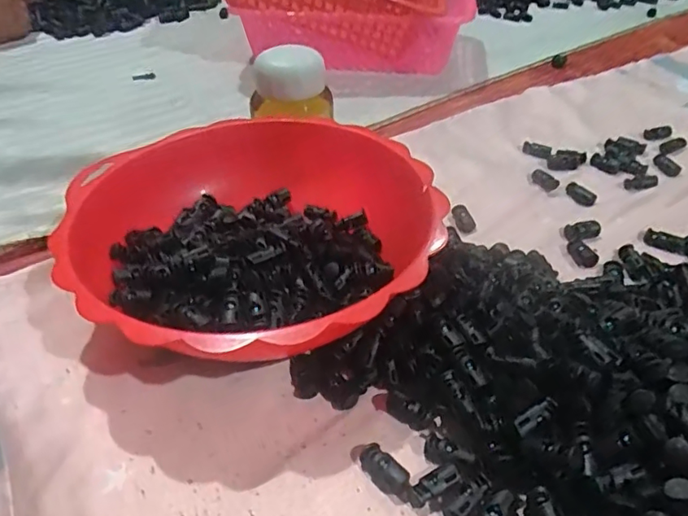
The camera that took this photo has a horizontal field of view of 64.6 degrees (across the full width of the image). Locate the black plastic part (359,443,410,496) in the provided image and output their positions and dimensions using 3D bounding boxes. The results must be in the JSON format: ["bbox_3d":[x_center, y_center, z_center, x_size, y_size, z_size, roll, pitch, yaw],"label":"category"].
[{"bbox_3d":[0.021,0.109,0.282,0.015,0.010,0.029,-33,48,-32],"label":"black plastic part"}]

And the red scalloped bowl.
[{"bbox_3d":[-0.068,-0.005,0.372,0.235,0.073,0.215,-1,39,1],"label":"red scalloped bowl"}]

